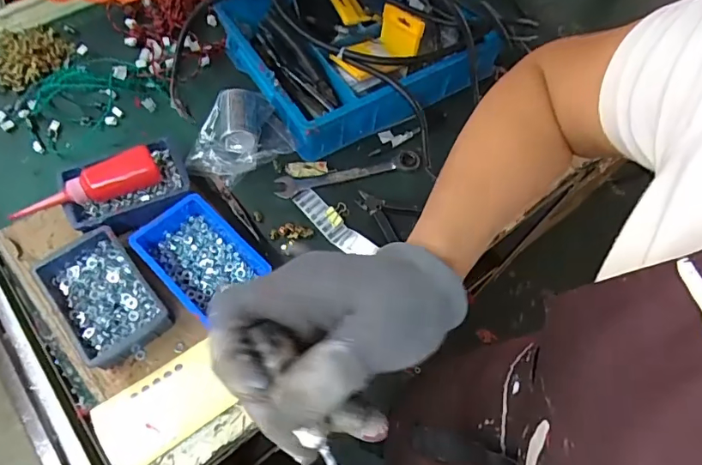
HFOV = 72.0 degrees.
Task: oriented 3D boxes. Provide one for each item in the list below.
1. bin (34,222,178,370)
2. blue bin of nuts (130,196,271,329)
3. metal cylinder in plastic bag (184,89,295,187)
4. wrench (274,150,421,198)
[{"bbox_3d":[-0.276,0.073,0.547,0.099,0.049,0.148,-37,71,-20],"label":"bin"},{"bbox_3d":[-0.178,0.032,0.576,0.148,0.053,0.097,42,68,16],"label":"blue bin of nuts"},{"bbox_3d":[-0.162,-0.133,0.661,0.137,0.042,0.122,-27,68,-17],"label":"metal cylinder in plastic bag"},{"bbox_3d":[-0.003,-0.084,0.679,0.205,0.015,0.033,-11,64,-11],"label":"wrench"}]

